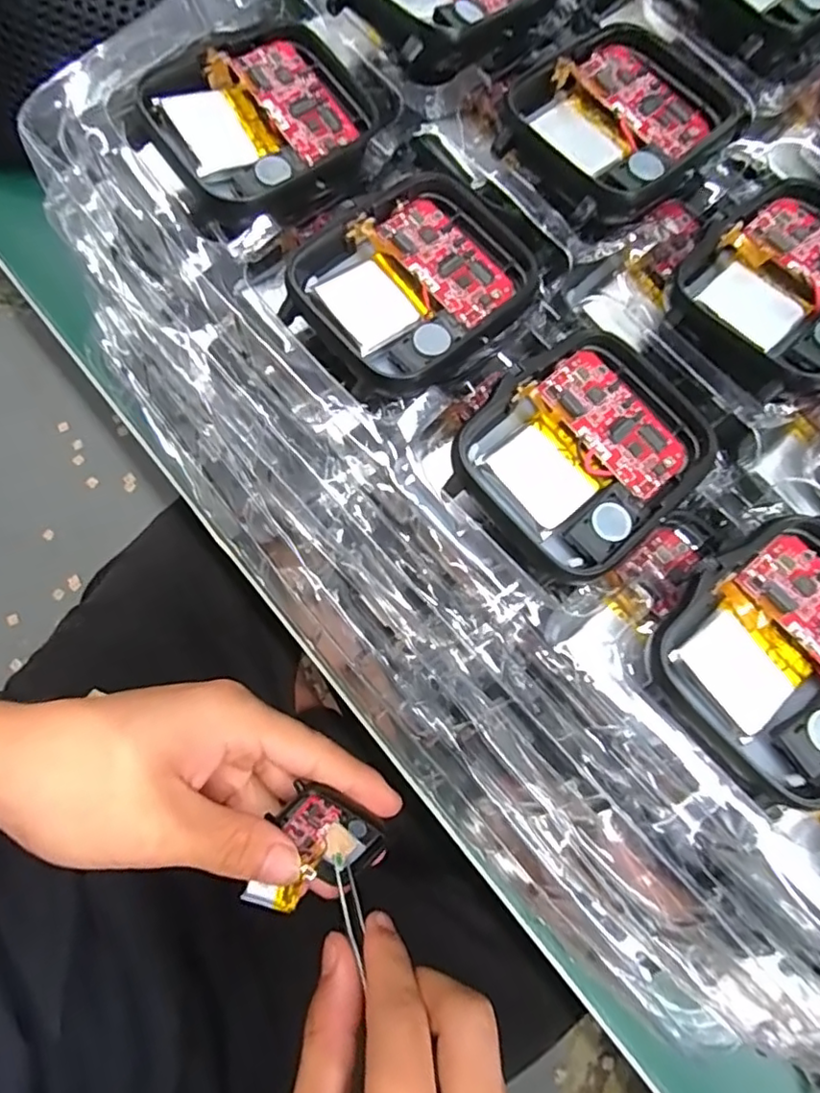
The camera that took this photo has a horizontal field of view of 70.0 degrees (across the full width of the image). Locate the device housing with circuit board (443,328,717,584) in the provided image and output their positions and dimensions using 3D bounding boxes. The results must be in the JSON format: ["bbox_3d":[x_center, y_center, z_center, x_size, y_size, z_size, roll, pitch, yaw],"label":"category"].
[{"bbox_3d":[0.033,-0.018,0.110,0.046,0.006,0.037,-41,82,-8],"label":"device housing with circuit board"}]

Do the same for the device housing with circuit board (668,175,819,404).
[{"bbox_3d":[0.076,-0.052,0.116,0.048,0.004,0.037,-42,82,-8],"label":"device housing with circuit board"}]

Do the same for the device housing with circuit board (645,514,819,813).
[{"bbox_3d":[0.067,0.018,0.101,0.044,0.006,0.038,-39,82,-8],"label":"device housing with circuit board"}]

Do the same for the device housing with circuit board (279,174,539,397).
[{"bbox_3d":[0.001,-0.053,0.116,0.047,0.009,0.037,-43,83,-8],"label":"device housing with circuit board"}]

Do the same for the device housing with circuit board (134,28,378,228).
[{"bbox_3d":[-0.030,-0.088,0.123,0.047,0.010,0.038,-35,82,-7],"label":"device housing with circuit board"}]

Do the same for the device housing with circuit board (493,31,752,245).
[{"bbox_3d":[0.044,-0.090,0.122,0.050,0.008,0.037,-39,82,-7],"label":"device housing with circuit board"}]

